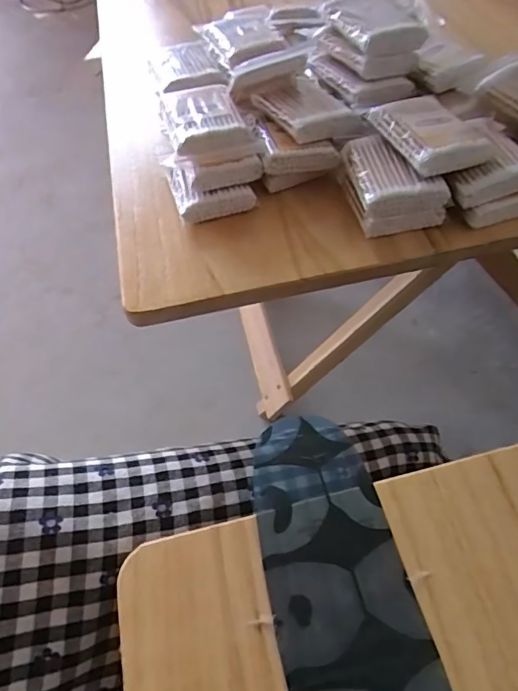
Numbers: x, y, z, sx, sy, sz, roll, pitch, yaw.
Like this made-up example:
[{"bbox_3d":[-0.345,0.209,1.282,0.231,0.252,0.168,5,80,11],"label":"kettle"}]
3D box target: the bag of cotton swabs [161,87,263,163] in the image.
[{"bbox_3d":[-0.038,-0.168,0.369,0.059,0.018,0.086,-15,55,-7],"label":"bag of cotton swabs"}]

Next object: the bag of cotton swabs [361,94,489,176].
[{"bbox_3d":[0.112,-0.142,0.330,0.049,0.016,0.068,-21,56,-11],"label":"bag of cotton swabs"}]

